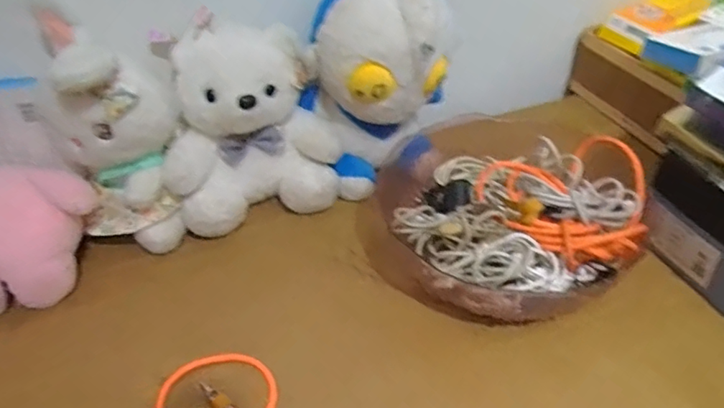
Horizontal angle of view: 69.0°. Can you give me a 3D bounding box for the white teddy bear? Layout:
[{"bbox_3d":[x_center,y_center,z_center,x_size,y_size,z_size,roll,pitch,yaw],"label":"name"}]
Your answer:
[{"bbox_3d":[-0.124,-0.083,0.564,0.169,0.188,0.100,-13,42,-10],"label":"white teddy bear"}]

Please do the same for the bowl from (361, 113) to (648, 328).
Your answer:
[{"bbox_3d":[0.142,0.001,0.545,0.245,0.108,0.255,-2,41,2],"label":"bowl"}]

